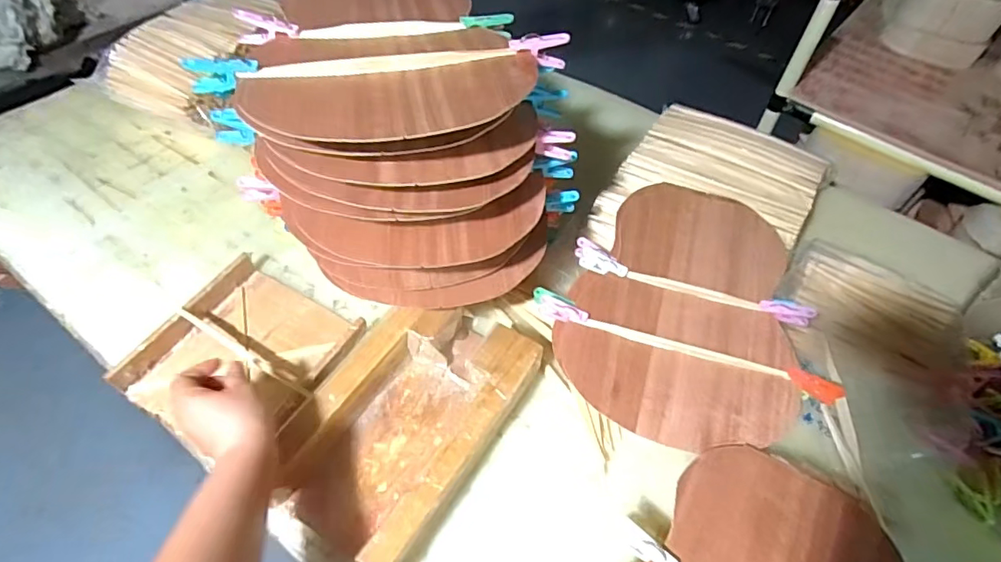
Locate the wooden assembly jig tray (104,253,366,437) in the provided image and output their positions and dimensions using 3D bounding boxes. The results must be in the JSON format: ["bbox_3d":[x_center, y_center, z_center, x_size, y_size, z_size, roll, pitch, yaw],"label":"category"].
[{"bbox_3d":[-0.289,0.086,0.608,0.210,0.047,0.205,26,55,16],"label":"wooden assembly jig tray"}]

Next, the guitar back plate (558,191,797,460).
[{"bbox_3d":[0.206,0.020,0.614,0.245,0.015,0.325,9,60,6],"label":"guitar back plate"}]

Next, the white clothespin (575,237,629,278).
[{"bbox_3d":[0.121,-0.026,0.647,0.075,0.023,0.028,38,59,23],"label":"white clothespin"}]

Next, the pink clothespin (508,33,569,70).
[{"bbox_3d":[0.036,-0.217,0.498,0.054,0.029,0.013,-4,53,-7],"label":"pink clothespin"}]

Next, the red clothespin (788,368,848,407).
[{"bbox_3d":[0.332,0.110,0.557,0.056,0.021,0.018,26,55,16],"label":"red clothespin"}]

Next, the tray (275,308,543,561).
[{"bbox_3d":[-0.095,0.139,0.556,0.174,0.063,0.265,29,56,18],"label":"tray"}]

